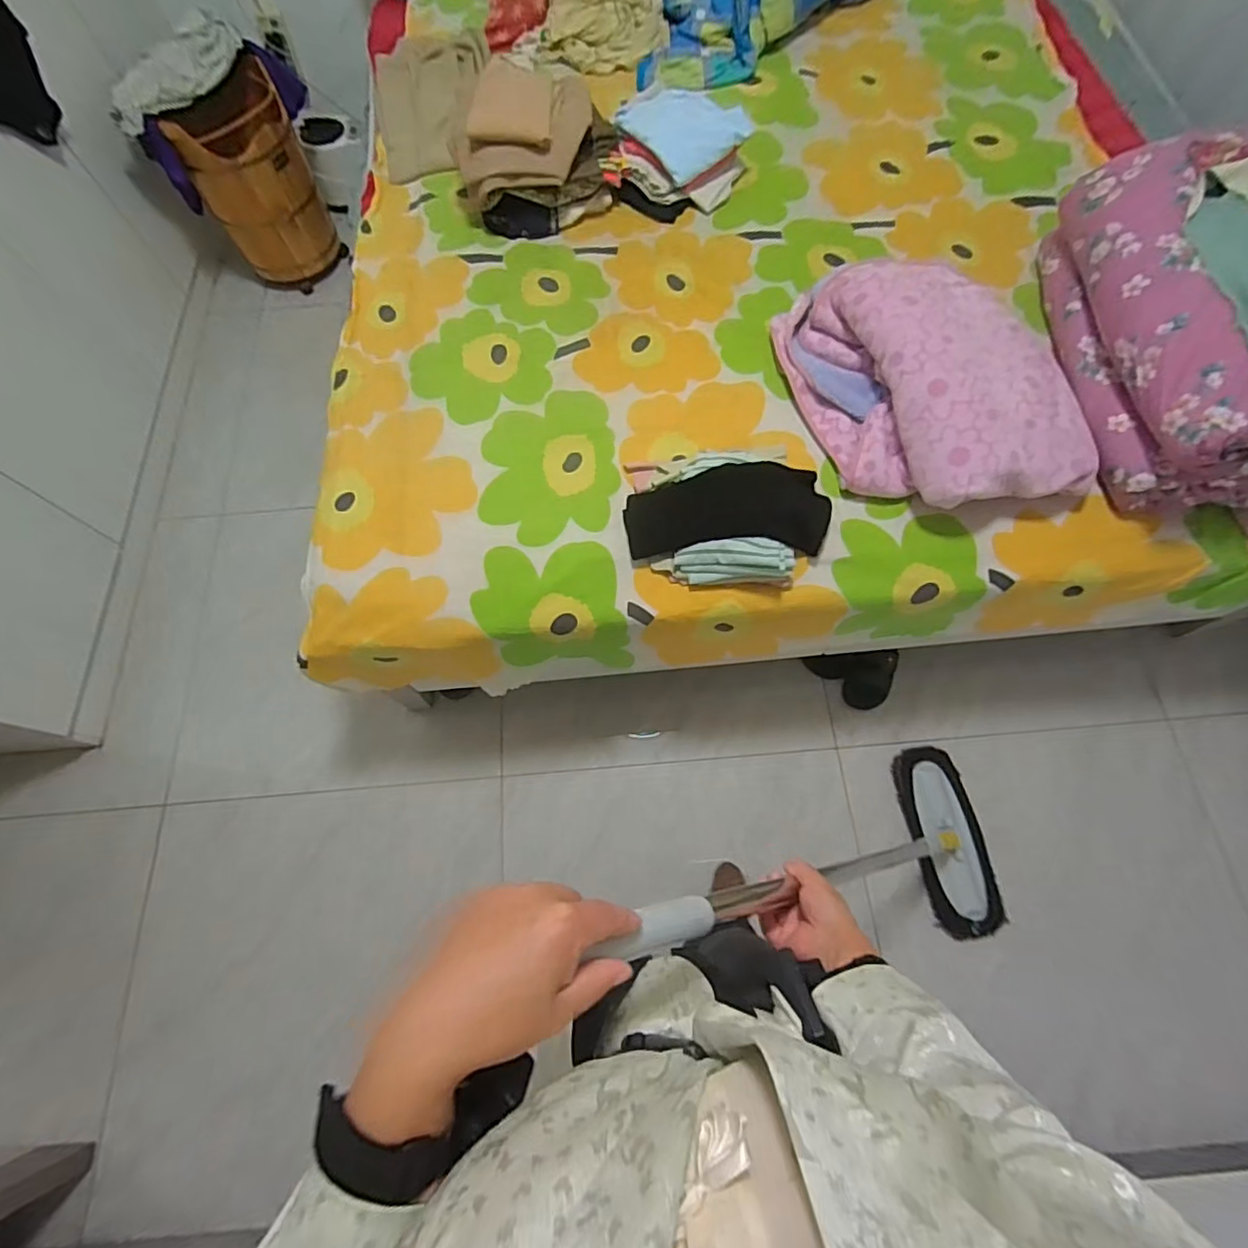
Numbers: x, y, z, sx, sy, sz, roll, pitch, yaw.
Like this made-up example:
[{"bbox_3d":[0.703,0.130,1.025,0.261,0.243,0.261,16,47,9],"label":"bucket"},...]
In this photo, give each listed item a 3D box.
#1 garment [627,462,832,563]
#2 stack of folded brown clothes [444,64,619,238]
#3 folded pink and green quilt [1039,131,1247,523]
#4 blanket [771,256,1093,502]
[{"bbox_3d":[0.178,-0.198,1.034,0.350,0.054,0.165,-1,68,3],"label":"garment"},{"bbox_3d":[-0.186,-1.013,1.282,0.339,0.199,0.240,-5,68,0],"label":"stack of folded brown clothes"},{"bbox_3d":[1.099,-0.513,0.983,0.545,0.333,0.656,0,68,2],"label":"folded pink and green quilt"},{"bbox_3d":[0.554,-0.451,1.065,0.445,0.133,0.538,-15,68,-3],"label":"blanket"}]

